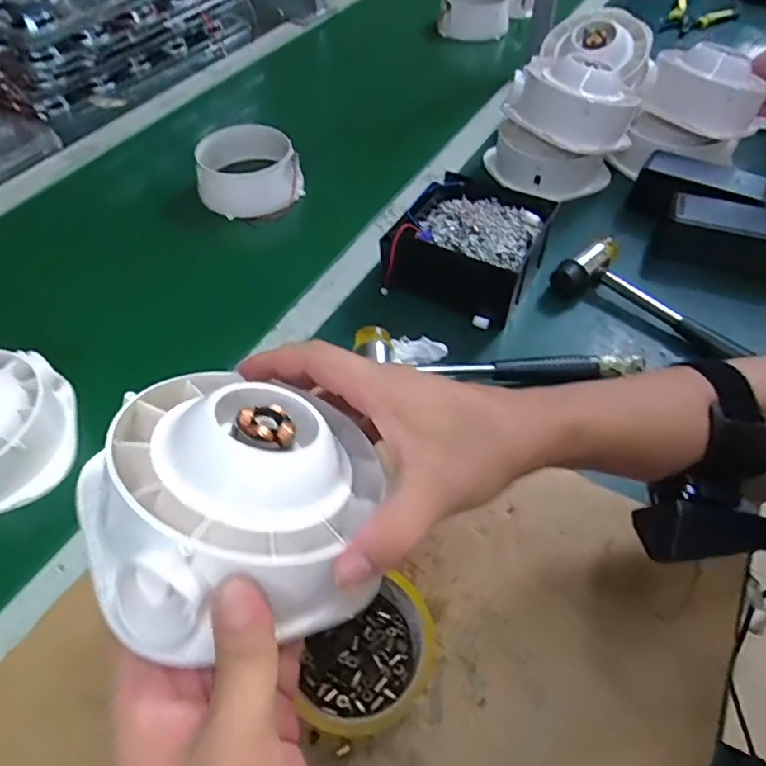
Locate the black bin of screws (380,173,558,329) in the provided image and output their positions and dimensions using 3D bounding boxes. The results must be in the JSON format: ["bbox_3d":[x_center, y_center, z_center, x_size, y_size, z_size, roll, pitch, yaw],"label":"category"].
[{"bbox_3d":[0.085,-0.137,0.546,0.139,0.067,0.143,21,56,15],"label":"black bin of screws"}]

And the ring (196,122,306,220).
[{"bbox_3d":[-0.162,-0.257,0.655,0.119,0.067,0.119,0,53,0],"label":"ring"}]

